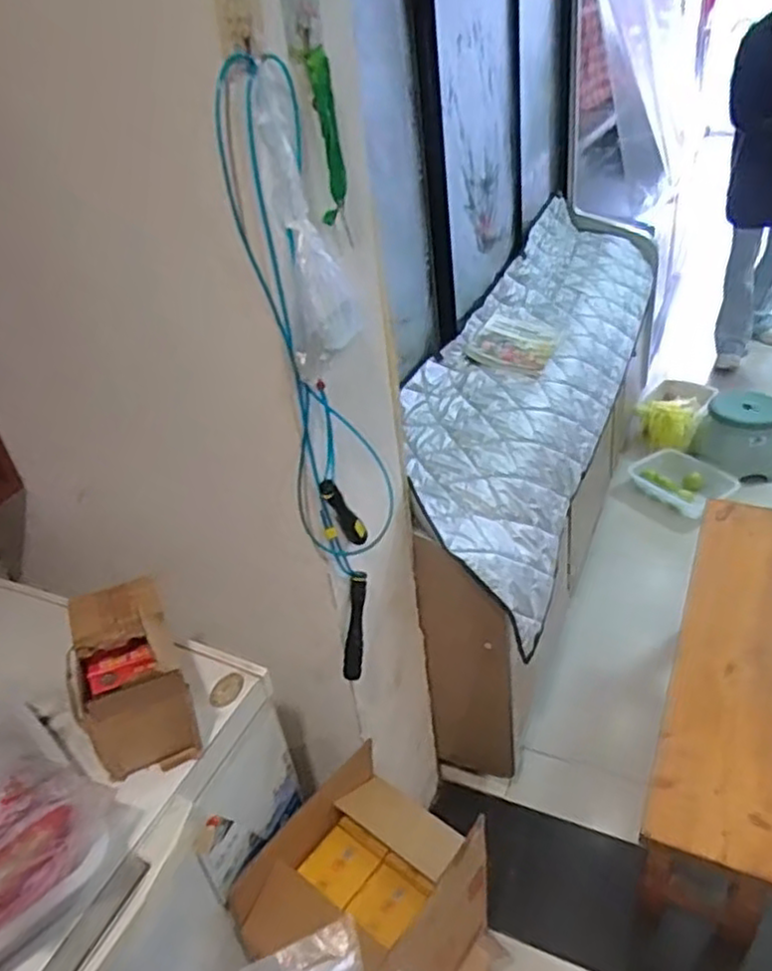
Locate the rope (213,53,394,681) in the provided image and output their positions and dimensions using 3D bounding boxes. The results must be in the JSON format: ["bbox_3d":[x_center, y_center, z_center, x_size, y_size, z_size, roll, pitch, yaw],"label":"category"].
[{"bbox_3d":[-0.074,-0.080,0.898,0.050,0.795,0.135,16,41,32],"label":"rope"}]

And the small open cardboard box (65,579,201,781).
[{"bbox_3d":[-0.325,0.244,0.882,0.133,0.164,0.217,-21,37,-18],"label":"small open cardboard box"}]

